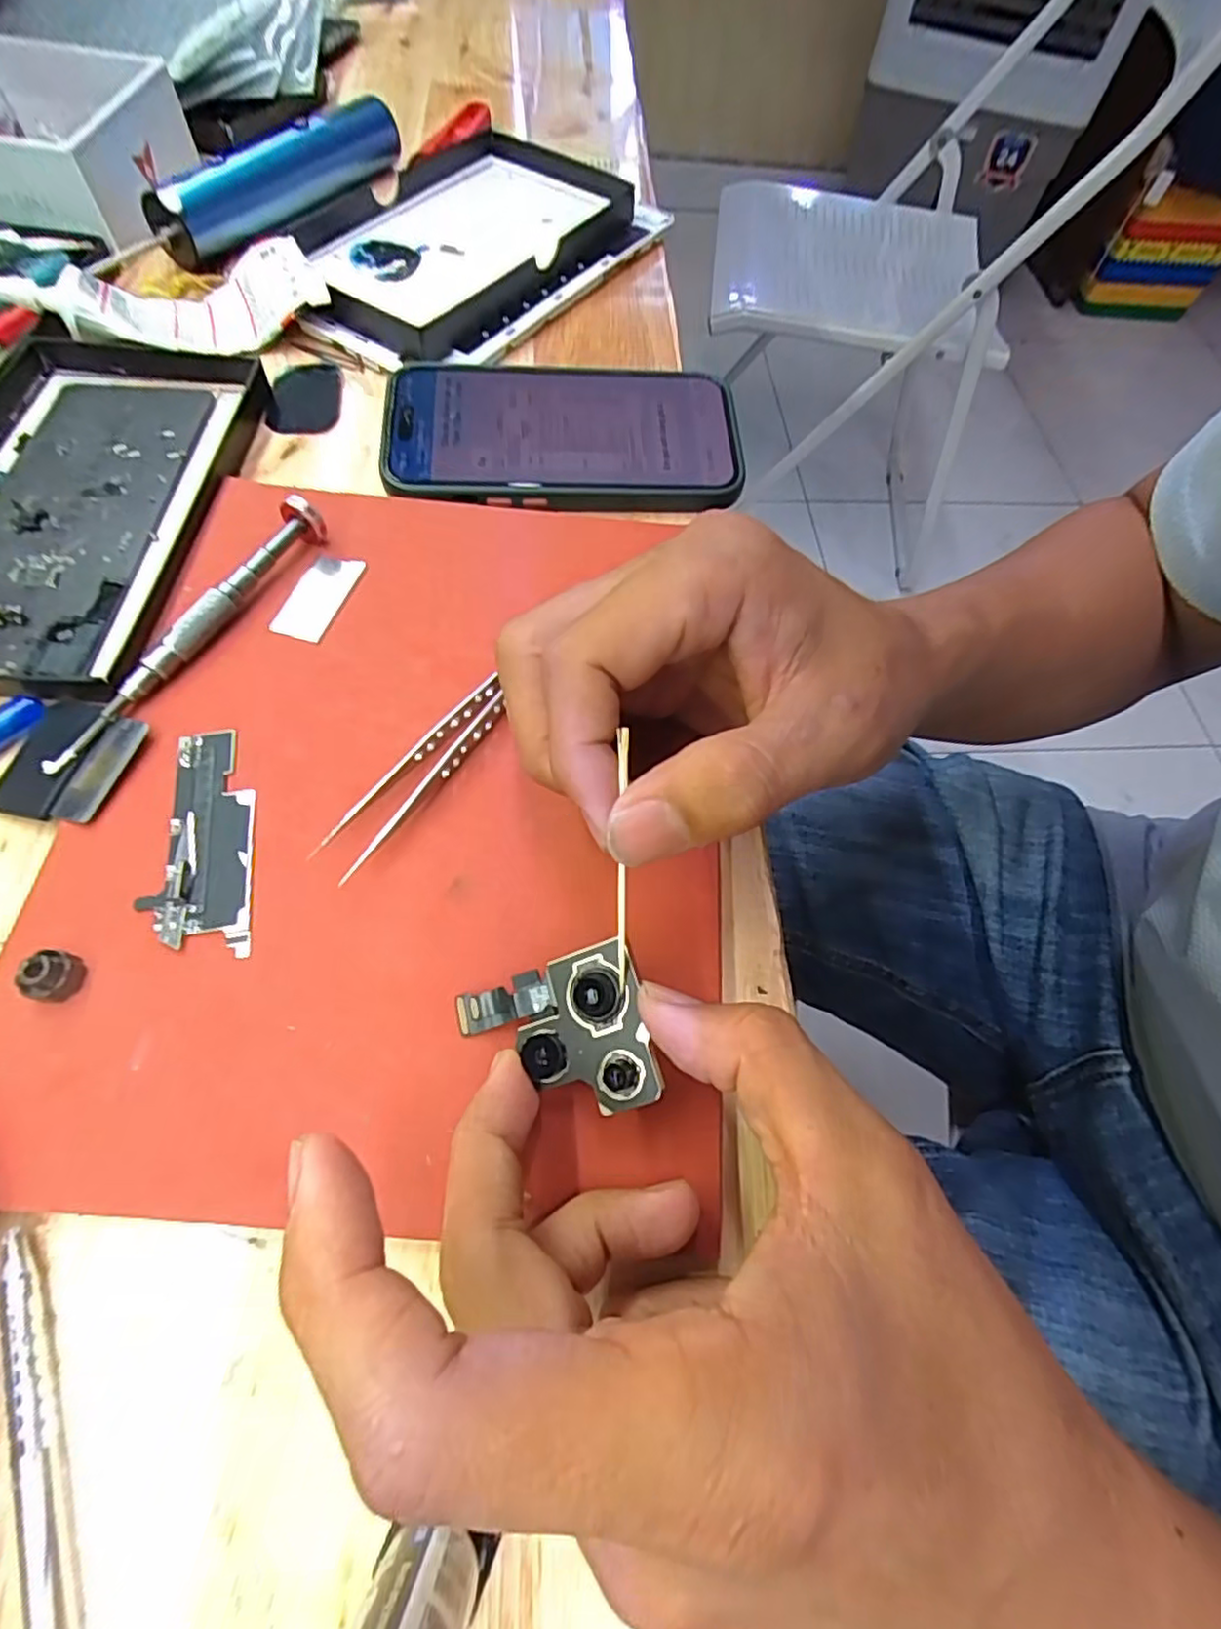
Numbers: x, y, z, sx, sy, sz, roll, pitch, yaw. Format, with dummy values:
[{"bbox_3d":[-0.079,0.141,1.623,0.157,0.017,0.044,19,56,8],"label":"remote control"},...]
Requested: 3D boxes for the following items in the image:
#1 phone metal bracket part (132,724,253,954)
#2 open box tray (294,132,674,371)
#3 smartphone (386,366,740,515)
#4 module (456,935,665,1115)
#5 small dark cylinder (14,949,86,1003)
[{"bbox_3d":[-0.119,0.006,0.199,0.028,0.004,0.071,-6,64,-8],"label":"phone metal bracket part"},{"bbox_3d":[-0.076,-0.304,0.348,0.123,0.027,0.198,36,66,13],"label":"open box tray"},{"bbox_3d":[-0.019,-0.161,0.285,0.144,0.017,0.070,-3,63,-6],"label":"smartphone"},{"bbox_3d":[-0.014,0.057,0.168,0.050,0.008,0.038,-23,69,17],"label":"module"},{"bbox_3d":[-0.144,0.041,0.174,0.009,0.012,0.012,21,63,6],"label":"small dark cylinder"}]

